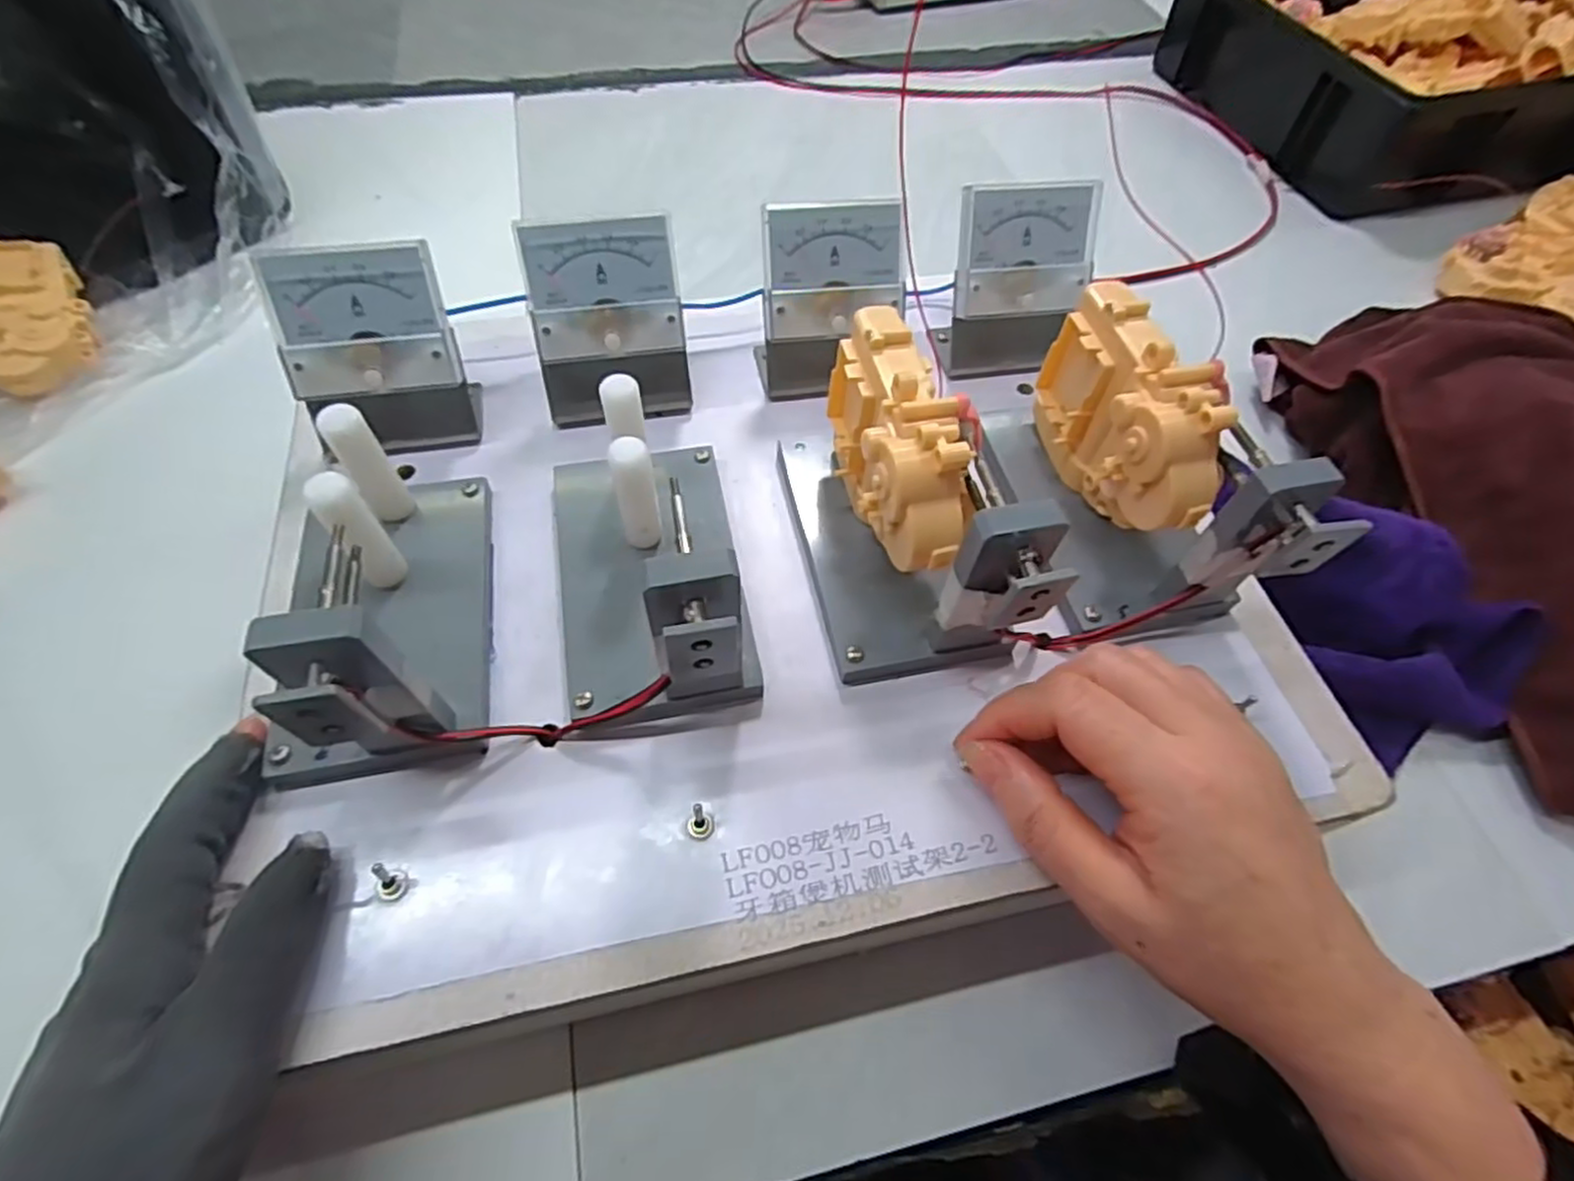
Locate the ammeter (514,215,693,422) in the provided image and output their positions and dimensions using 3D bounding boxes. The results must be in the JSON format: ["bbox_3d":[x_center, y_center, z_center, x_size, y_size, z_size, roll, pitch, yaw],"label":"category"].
[{"bbox_3d":[-0.077,-0.116,0.318,0.065,0.071,0.042,-9,58,-8],"label":"ammeter"}]

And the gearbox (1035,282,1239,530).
[{"bbox_3d":[0.133,-0.064,0.285,0.034,0.070,0.093,-6,58,-7],"label":"gearbox"}]

